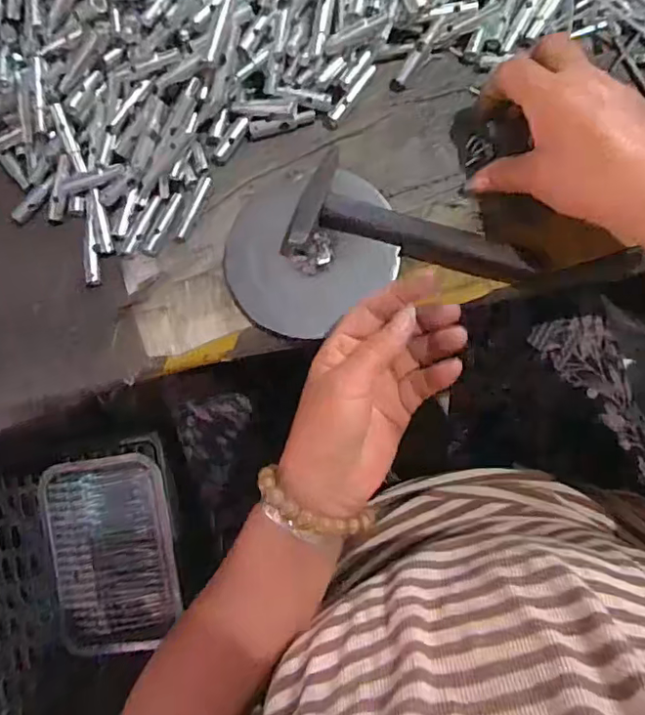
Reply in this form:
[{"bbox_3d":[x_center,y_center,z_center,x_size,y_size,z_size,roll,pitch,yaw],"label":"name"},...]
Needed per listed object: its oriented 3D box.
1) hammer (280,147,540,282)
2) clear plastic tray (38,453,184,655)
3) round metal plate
[{"bbox_3d":[0.059,-0.079,0.386,0.168,0.029,0.076,27,92,8],"label":"hammer"},{"bbox_3d":[-0.286,0.272,0.769,0.176,0.045,0.260,-11,87,7],"label":"clear plastic tray"},{"bbox_3d":[-0.010,-0.078,0.406,0.127,0.010,0.107,-39,87,4],"label":"round metal plate"}]

